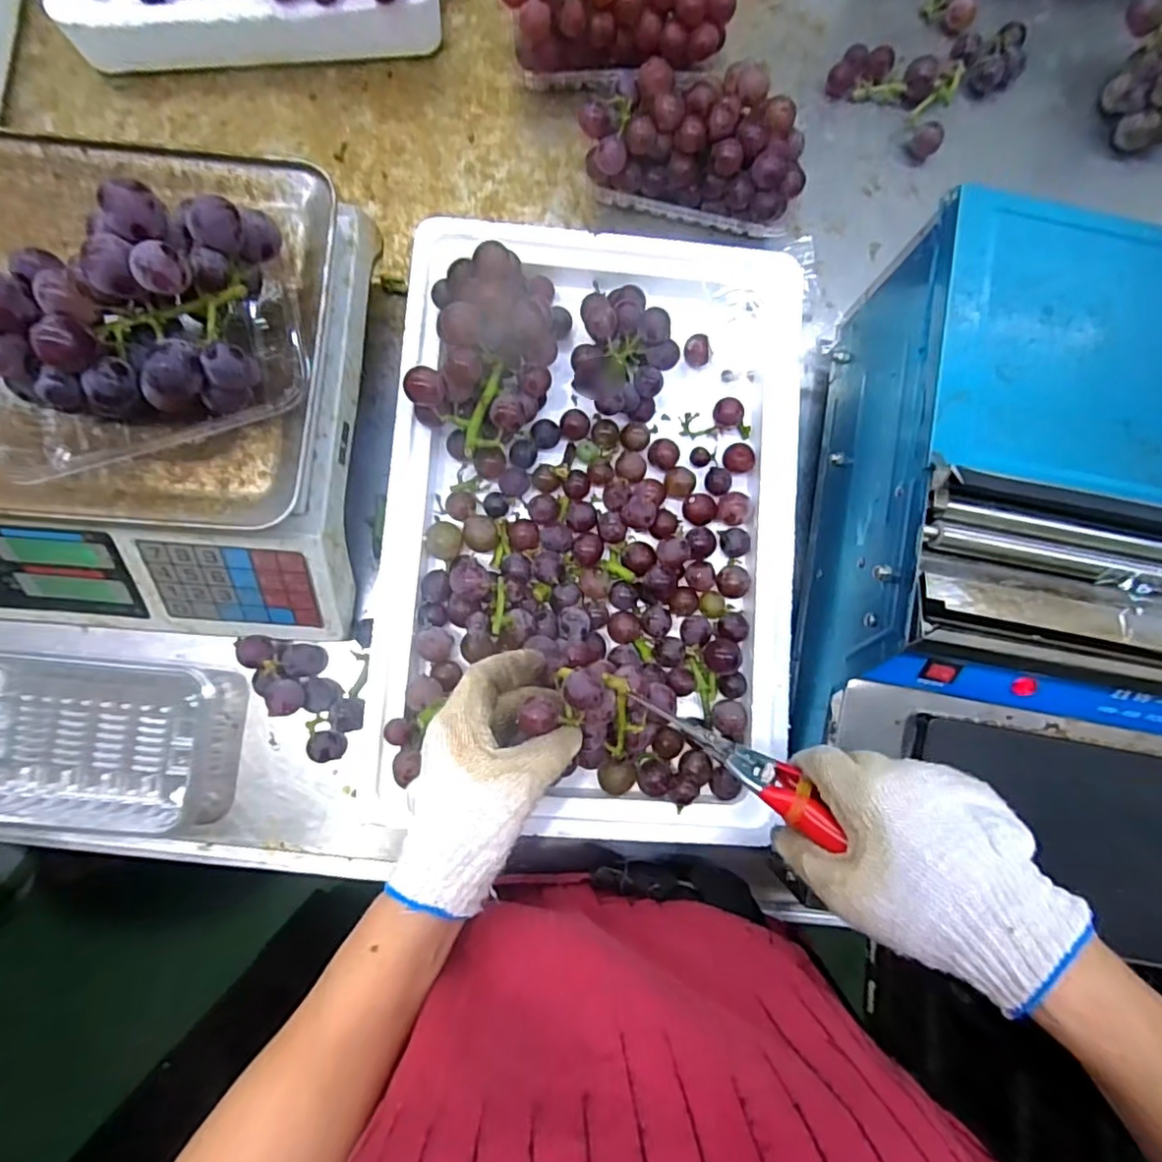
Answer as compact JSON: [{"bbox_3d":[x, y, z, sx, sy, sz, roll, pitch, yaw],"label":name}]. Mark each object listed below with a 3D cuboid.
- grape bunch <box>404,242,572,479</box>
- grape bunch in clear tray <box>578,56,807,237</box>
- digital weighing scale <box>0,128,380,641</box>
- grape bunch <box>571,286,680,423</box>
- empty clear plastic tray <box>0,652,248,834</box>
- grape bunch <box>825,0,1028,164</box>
[{"bbox_3d":[-0.066,-0.166,0.439,0.093,0.079,0.157,16,83,0],"label":"grape bunch"},{"bbox_3d":[0.092,-0.357,0.500,0.177,0.083,0.108,8,83,-1],"label":"grape bunch in clear tray"},{"bbox_3d":[-0.325,-0.123,0.411,0.335,0.099,0.301,5,83,-2],"label":"digital weighing scale"},{"bbox_3d":[0.031,-0.172,0.454,0.079,0.053,0.097,26,83,1],"label":"grape bunch"},{"bbox_3d":[-0.355,0.117,0.446,0.200,0.037,0.119,5,83,-2],"label":"empty clear plastic tray"},{"bbox_3d":[0.315,-0.461,0.549,0.154,0.029,0.114,-43,87,-6],"label":"grape bunch"}]

